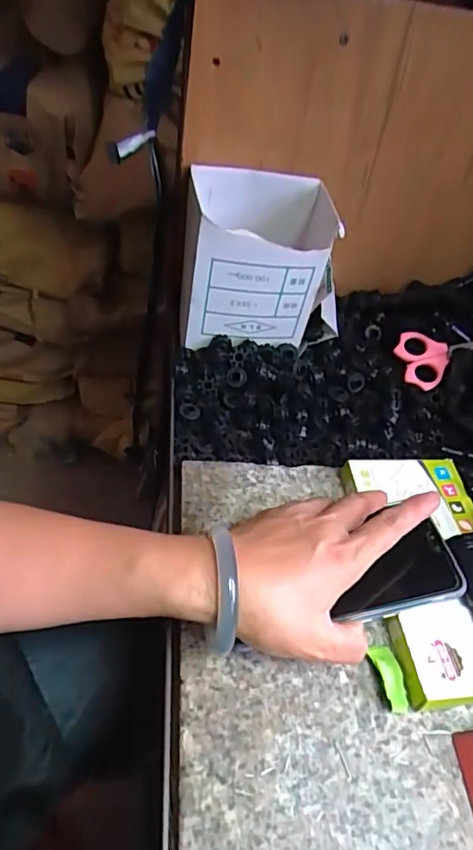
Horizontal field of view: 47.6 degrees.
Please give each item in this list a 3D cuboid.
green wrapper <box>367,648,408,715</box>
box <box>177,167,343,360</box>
[{"bbox_3d":[0.095,0.155,0.329,0.016,0.009,0.037,-7,50,-16],"label":"green wrapper"},{"bbox_3d":[0.024,-0.144,0.488,0.137,0.128,0.075,0,48,-12],"label":"box"}]

